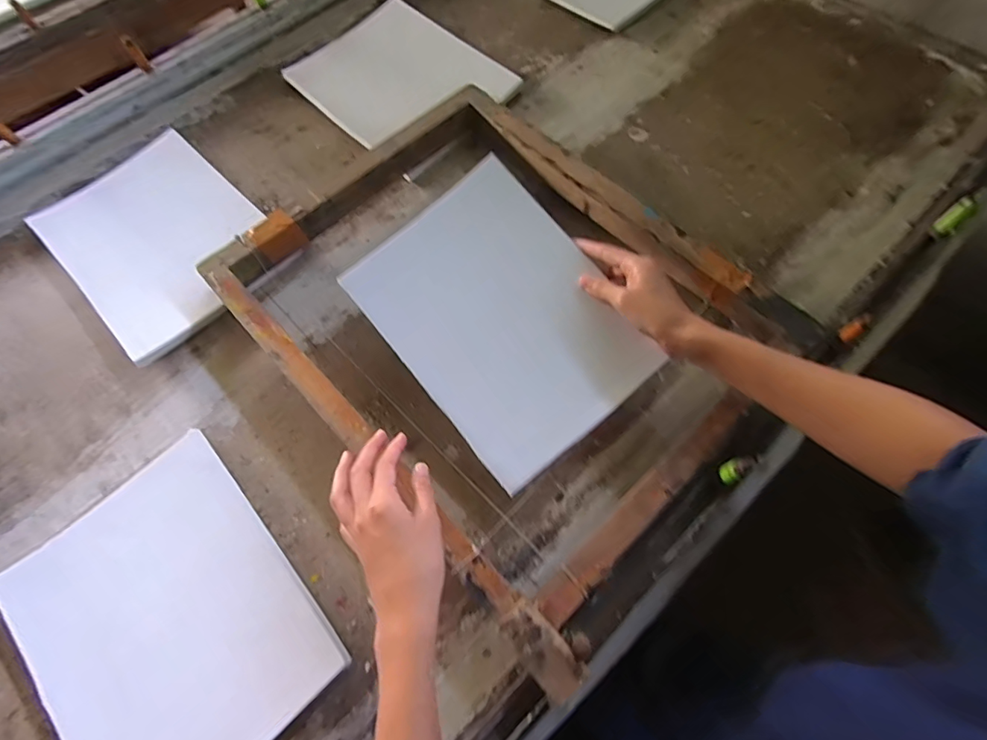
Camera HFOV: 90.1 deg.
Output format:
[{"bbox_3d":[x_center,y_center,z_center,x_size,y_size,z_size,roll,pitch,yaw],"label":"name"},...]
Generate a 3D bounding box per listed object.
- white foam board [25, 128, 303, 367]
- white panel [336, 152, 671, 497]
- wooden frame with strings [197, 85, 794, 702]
[{"bbox_3d":[-0.394,-0.159,0.586,0.271,0.043,0.206,41,74,19],"label":"white foam board"},{"bbox_3d":[0.008,-0.052,0.475,0.197,0.007,0.266,-39,81,-3],"label":"white panel"},{"bbox_3d":[0.010,-0.054,0.511,0.397,0.061,0.523,-41,70,-15],"label":"wooden frame with strings"}]

